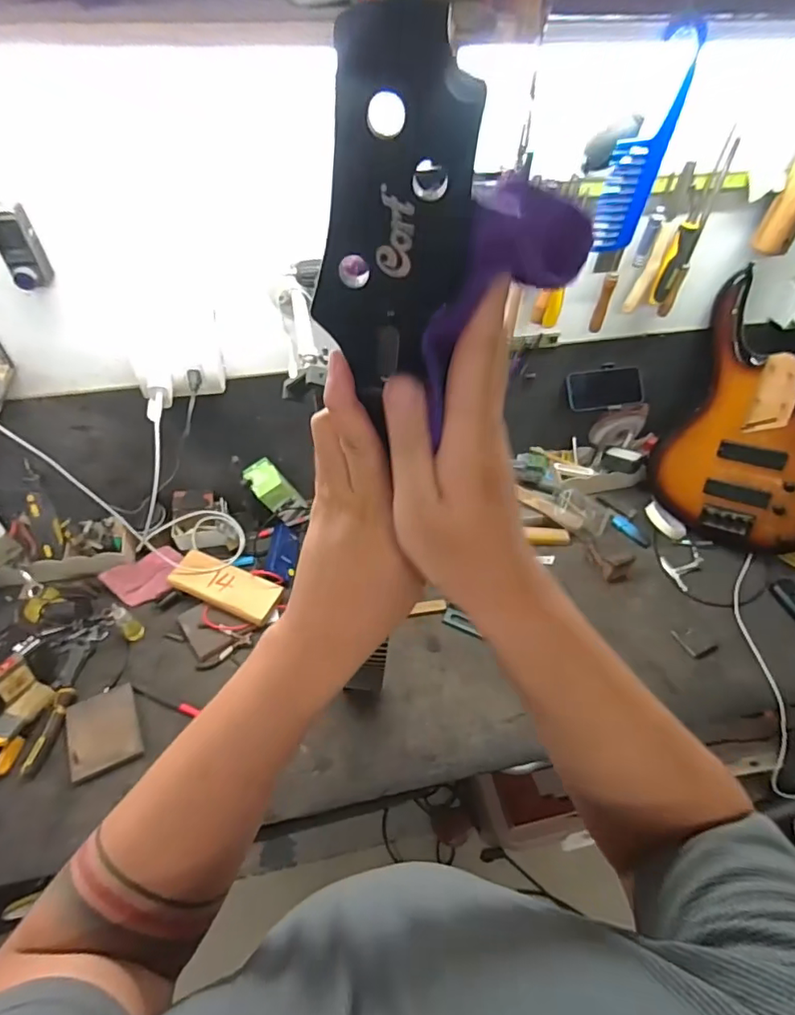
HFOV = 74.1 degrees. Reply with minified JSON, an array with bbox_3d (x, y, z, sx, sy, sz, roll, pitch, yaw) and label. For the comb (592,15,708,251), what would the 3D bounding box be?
[{"bbox_3d":[0.270,-0.396,0.585,0.055,0.216,0.014,8,52,5],"label":"comb"}]

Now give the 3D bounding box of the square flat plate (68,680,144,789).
[{"bbox_3d":[-0.454,0.348,0.818,0.101,0.018,0.123,-20,53,-17],"label":"square flat plate"}]

